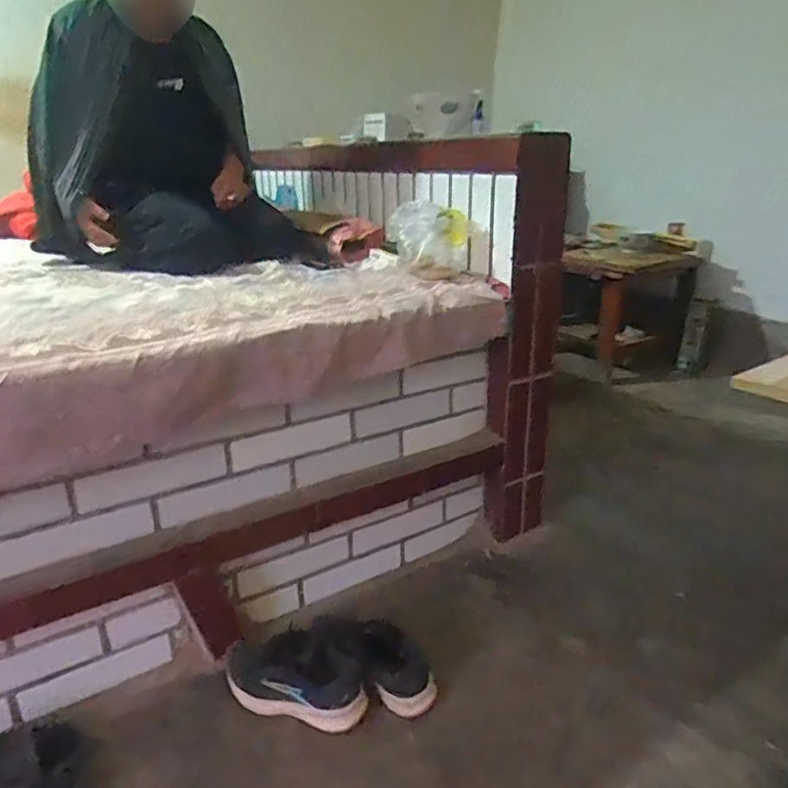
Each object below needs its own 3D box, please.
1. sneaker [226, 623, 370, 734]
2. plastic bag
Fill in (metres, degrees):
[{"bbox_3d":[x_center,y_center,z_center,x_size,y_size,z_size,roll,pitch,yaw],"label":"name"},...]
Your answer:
[{"bbox_3d":[-0.156,0.464,0.982,0.235,0.089,0.109,6,23,15],"label":"sneaker"},{"bbox_3d":[0.073,-0.322,1.265,0.195,0.146,0.078,5,21,16],"label":"plastic bag"}]

